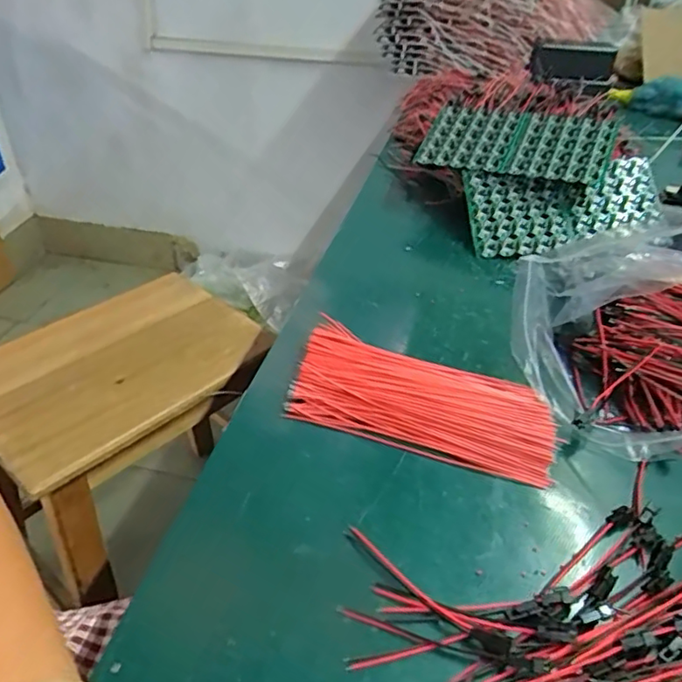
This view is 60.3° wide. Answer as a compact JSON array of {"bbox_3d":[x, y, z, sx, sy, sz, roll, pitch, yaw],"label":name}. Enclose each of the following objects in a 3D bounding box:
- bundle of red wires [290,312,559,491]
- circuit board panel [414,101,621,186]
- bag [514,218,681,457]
[{"bbox_3d":[0.057,0.040,0.413,0.177,0.024,0.085,13,38,11],"label":"bundle of red wires"},{"bbox_3d":[0.185,-0.218,0.645,0.201,0.023,0.102,21,74,23],"label":"circuit board panel"},{"bbox_3d":[0.238,-0.015,0.398,0.171,0.148,0.170,-17,42,-26],"label":"bag"}]

